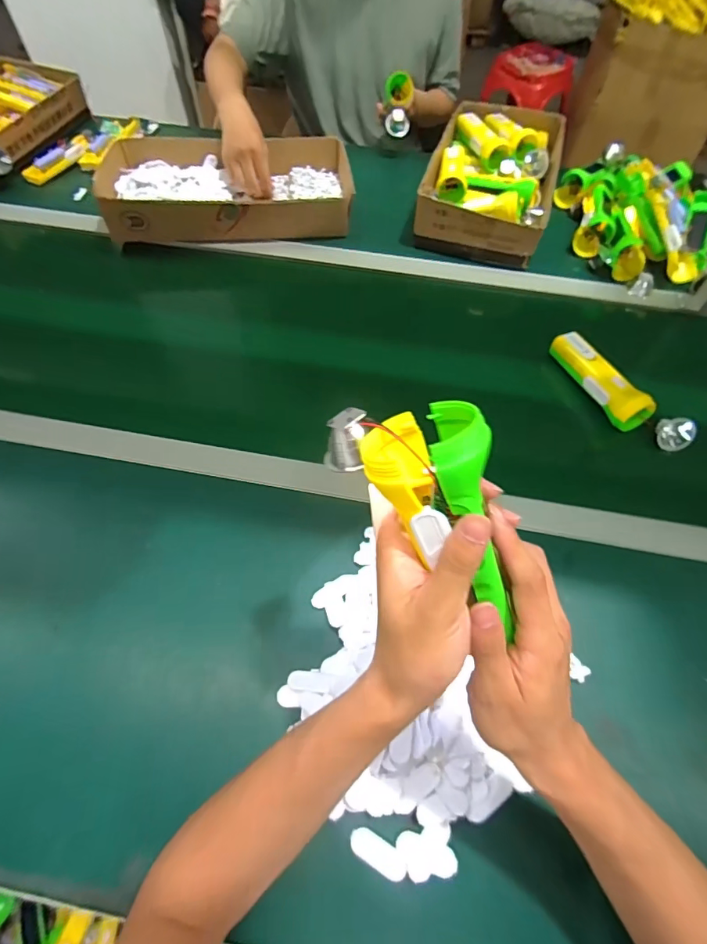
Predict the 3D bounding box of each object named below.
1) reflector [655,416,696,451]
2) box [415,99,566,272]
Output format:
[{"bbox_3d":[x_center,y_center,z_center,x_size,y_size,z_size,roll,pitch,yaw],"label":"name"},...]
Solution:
[{"bbox_3d":[0.419,-0.051,0.580,0.030,0.034,0.039,8,59,3],"label":"reflector"},{"bbox_3d":[0.263,-0.561,0.843,0.216,0.090,0.414,15,60,8],"label":"box"}]

